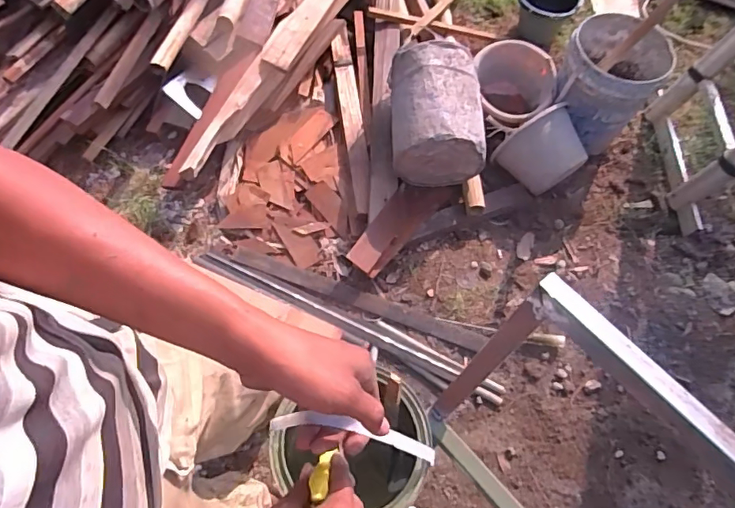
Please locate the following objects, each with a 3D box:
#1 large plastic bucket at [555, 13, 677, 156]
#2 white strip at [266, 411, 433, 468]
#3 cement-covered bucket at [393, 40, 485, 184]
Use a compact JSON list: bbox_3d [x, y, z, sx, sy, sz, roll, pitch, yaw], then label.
[{"bbox_3d":[0.756,-0.537,1.603,0.295,0.306,0.311,30,68,13],"label":"large plastic bucket"},{"bbox_3d":[-0.013,0.167,0.461,0.167,0.097,0.014,12,64,2],"label":"white strip"},{"bbox_3d":[0.205,-0.408,1.503,0.266,0.287,0.323,0,64,0],"label":"cement-covered bucket"}]

